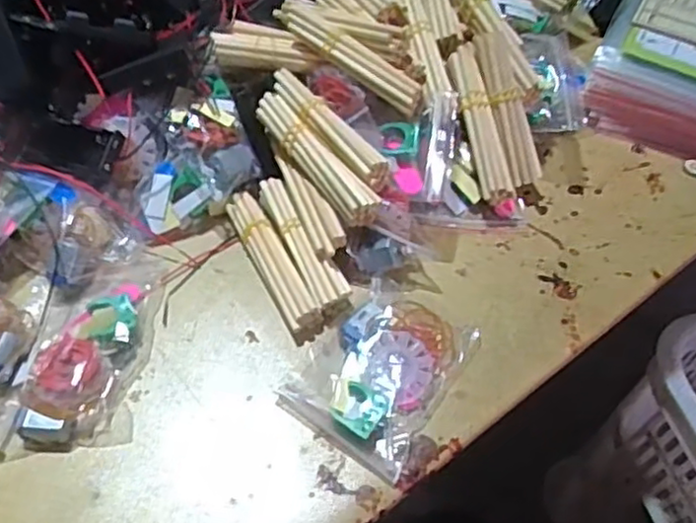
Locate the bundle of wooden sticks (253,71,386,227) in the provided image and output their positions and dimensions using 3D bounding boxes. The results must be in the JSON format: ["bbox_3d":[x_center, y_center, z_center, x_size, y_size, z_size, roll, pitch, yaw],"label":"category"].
[{"bbox_3d":[-0.018,-0.070,0.435,0.037,0.031,0.114,-32,61,-23],"label":"bundle of wooden sticks"}]

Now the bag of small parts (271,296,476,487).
[{"bbox_3d":[0.020,0.058,0.383,0.076,0.017,0.098,32,59,19],"label":"bag of small parts"}]

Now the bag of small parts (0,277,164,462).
[{"bbox_3d":[-0.149,0.051,0.382,0.070,0.017,0.110,3,54,0],"label":"bag of small parts"}]

